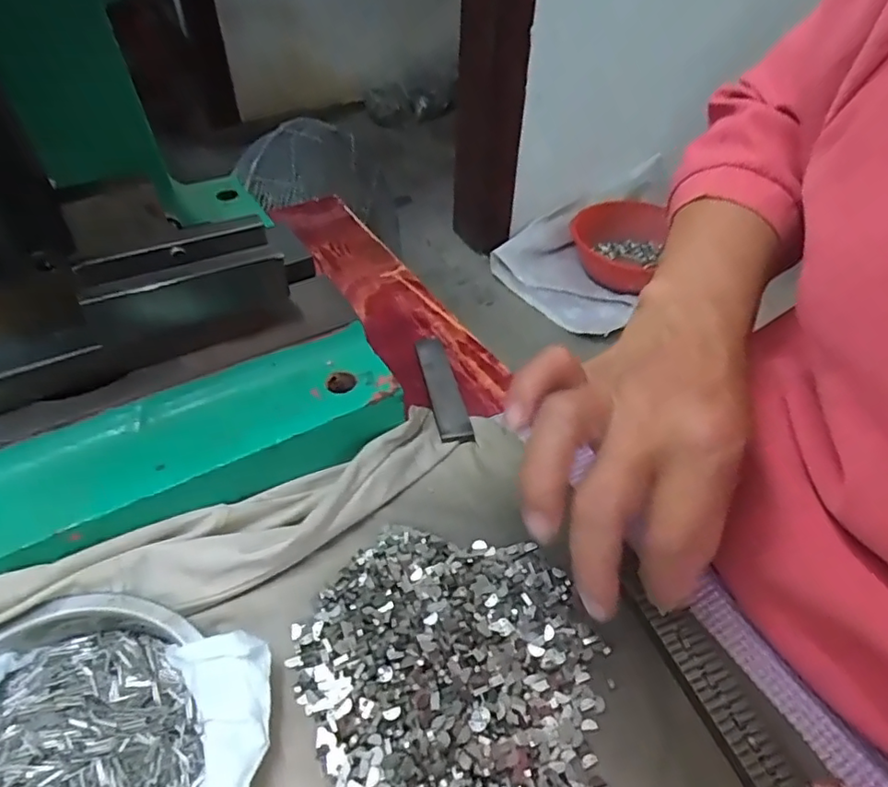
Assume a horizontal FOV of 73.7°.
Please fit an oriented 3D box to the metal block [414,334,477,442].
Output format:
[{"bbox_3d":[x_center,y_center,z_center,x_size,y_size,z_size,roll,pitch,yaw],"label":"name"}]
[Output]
[{"bbox_3d":[-0.002,-0.007,0.360,0.019,0.010,0.103,-7,43,-9],"label":"metal block"}]

